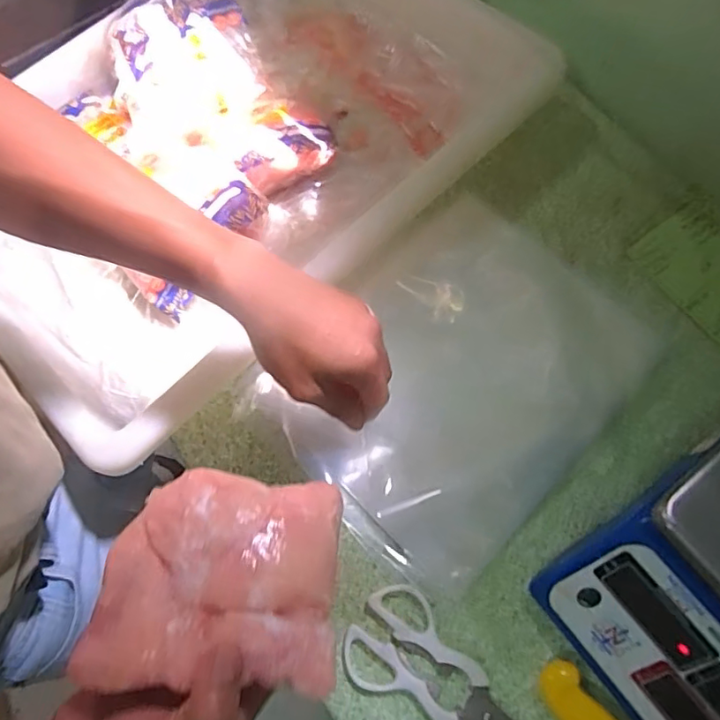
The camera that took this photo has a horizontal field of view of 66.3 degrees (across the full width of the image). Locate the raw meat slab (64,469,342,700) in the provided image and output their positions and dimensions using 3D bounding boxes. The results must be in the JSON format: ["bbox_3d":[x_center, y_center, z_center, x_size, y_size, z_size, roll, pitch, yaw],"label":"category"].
[{"bbox_3d":[-0.082,0.126,0.324,0.134,0.029,0.117,4,51,-2],"label":"raw meat slab"}]

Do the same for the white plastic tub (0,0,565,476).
[{"bbox_3d":[-0.140,-0.231,0.559,0.380,0.110,0.588,37,75,15],"label":"white plastic tub"}]

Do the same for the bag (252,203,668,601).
[{"bbox_3d":[0.086,0.001,0.511,0.263,0.028,0.323,41,77,16],"label":"bag"}]

